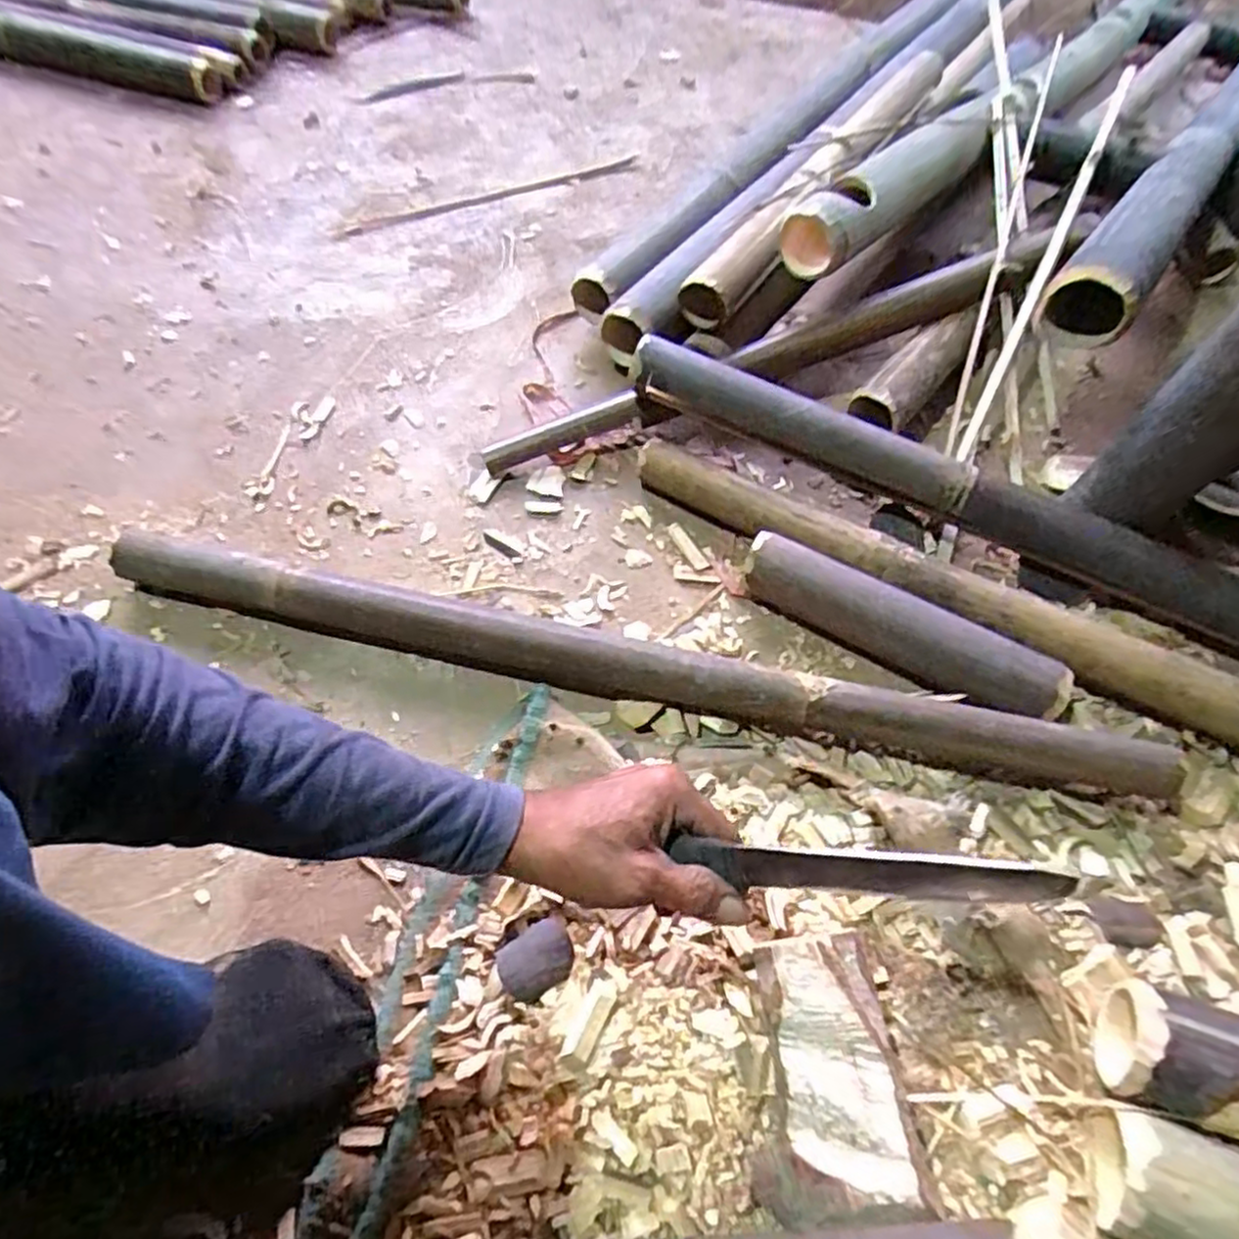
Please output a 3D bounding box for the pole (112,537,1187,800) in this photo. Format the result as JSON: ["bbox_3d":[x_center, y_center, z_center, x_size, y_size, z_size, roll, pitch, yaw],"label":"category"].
[{"bbox_3d":[0.023,0.040,0.579,0.782,0.049,0.050,12,60,7],"label":"pole"}]

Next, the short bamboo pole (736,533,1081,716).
[{"bbox_3d":[0.225,0.008,0.596,0.262,0.055,0.053,29,63,16],"label":"short bamboo pole"}]

